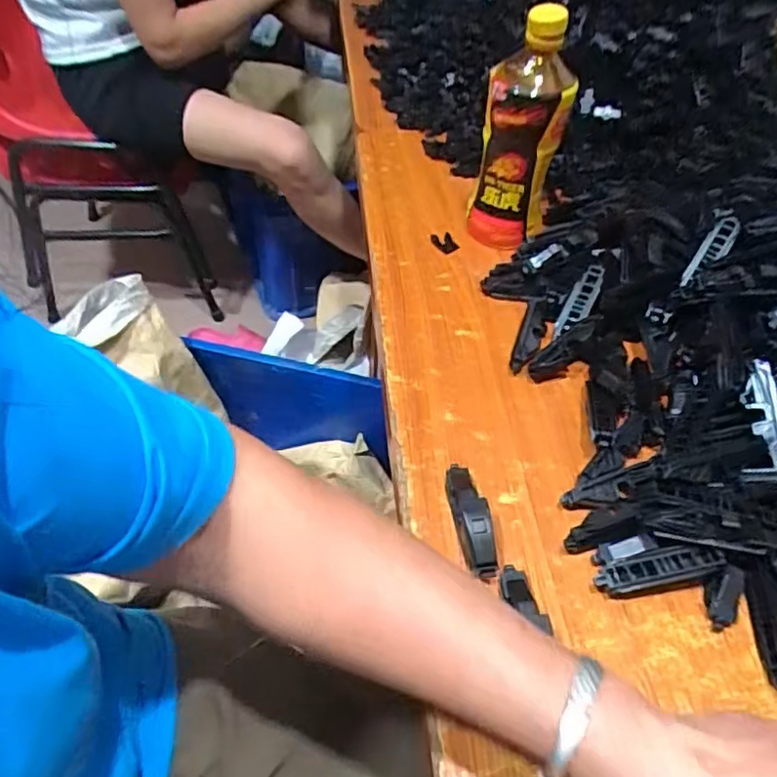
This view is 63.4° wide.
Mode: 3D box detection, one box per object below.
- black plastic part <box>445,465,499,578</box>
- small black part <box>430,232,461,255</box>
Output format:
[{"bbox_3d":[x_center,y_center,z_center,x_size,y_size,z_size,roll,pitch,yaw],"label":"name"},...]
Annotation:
[{"bbox_3d":[0.053,0.081,0.406,0.019,0.020,0.082,-7,50,-10],"label":"black plastic part"},{"bbox_3d":[0.055,-0.139,0.602,0.021,0.006,0.024,-22,54,-21],"label":"small black part"}]

